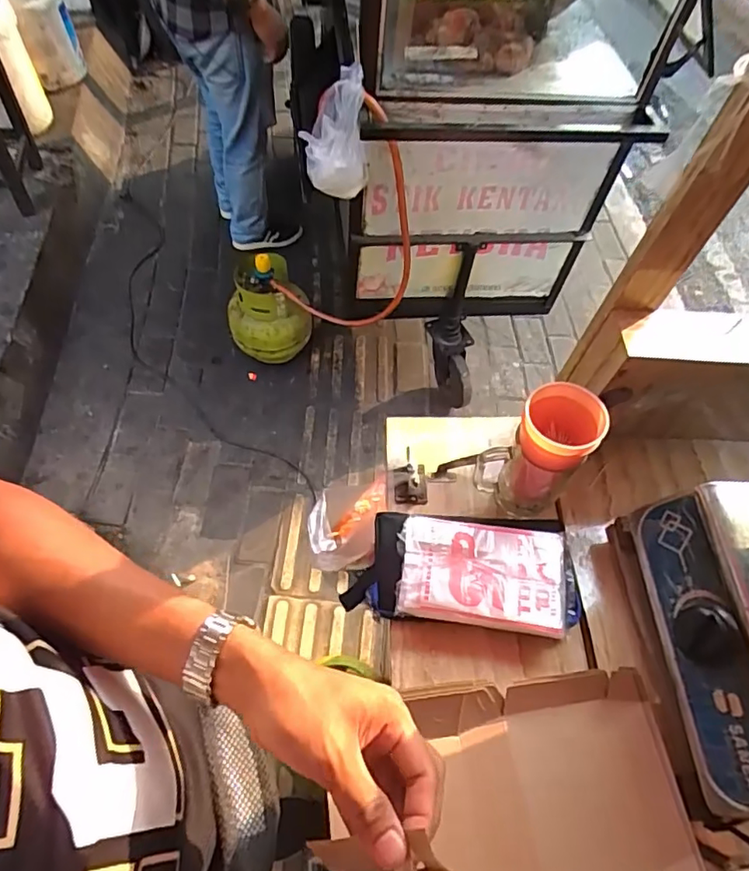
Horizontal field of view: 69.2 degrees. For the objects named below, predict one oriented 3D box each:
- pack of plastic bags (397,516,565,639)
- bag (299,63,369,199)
[{"bbox_3d":[0.110,0.139,0.554,0.164,0.017,0.104,8,61,1],"label":"pack of plastic bags"},{"bbox_3d":[-0.078,-0.569,1.068,0.127,0.224,0.118,0,61,-3],"label":"bag"}]

